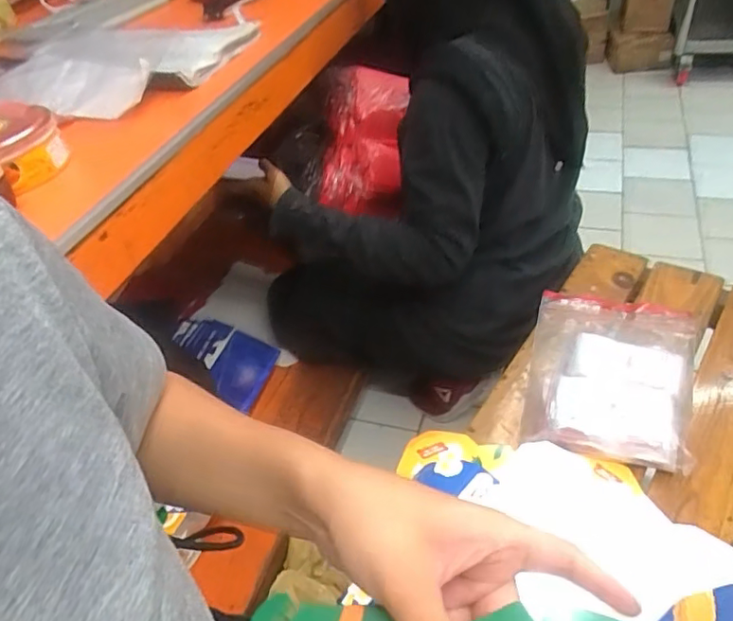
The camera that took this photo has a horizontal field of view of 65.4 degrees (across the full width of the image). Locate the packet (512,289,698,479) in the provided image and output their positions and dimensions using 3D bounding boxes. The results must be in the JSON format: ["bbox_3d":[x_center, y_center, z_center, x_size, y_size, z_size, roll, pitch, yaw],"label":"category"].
[{"bbox_3d":[0.308,0.067,0.714,0.193,0.035,0.281,7,45,19],"label":"packet"}]

